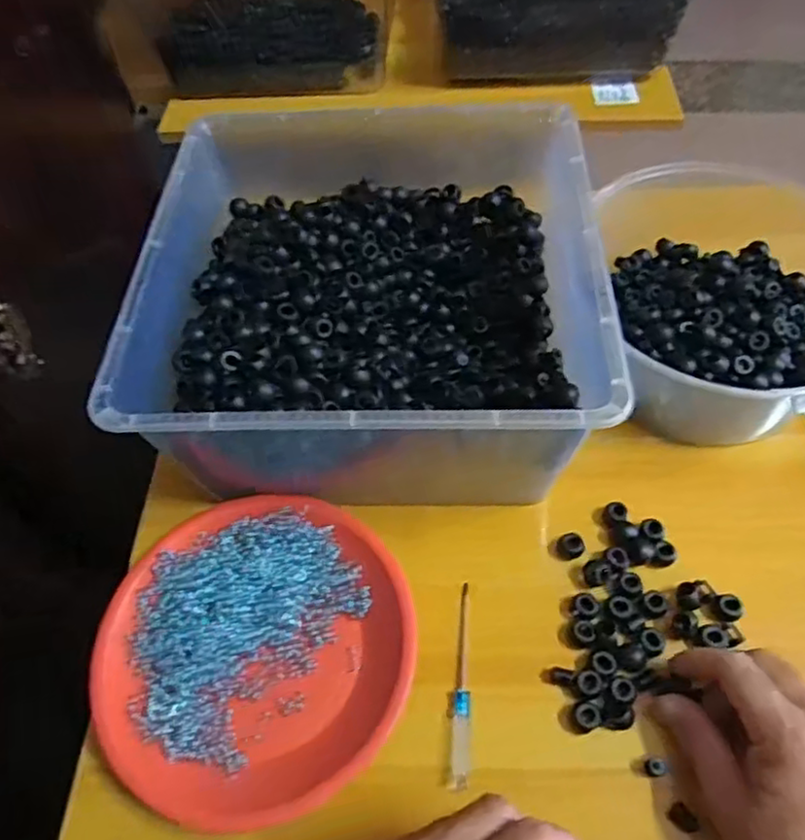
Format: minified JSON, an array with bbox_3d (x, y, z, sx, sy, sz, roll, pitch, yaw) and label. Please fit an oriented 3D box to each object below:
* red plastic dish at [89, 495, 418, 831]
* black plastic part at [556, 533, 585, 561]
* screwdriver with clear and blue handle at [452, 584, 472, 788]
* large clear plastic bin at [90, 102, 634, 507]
[{"bbox_3d":[-0.094,0.146,0.434,0.194,0.039,0.191,-2,56,3],"label":"red plastic dish"},{"bbox_3d":[0.117,0.088,0.460,0.016,0.012,0.016,-2,56,3],"label":"black plastic part"},{"bbox_3d":[0.038,0.164,0.418,0.011,0.013,0.122,2,56,5],"label":"screwdriver with clear and blue handle"},{"bbox_3d":[-0.020,-0.080,0.503,0.304,0.146,0.295,-1,56,3],"label":"large clear plastic bin"}]

